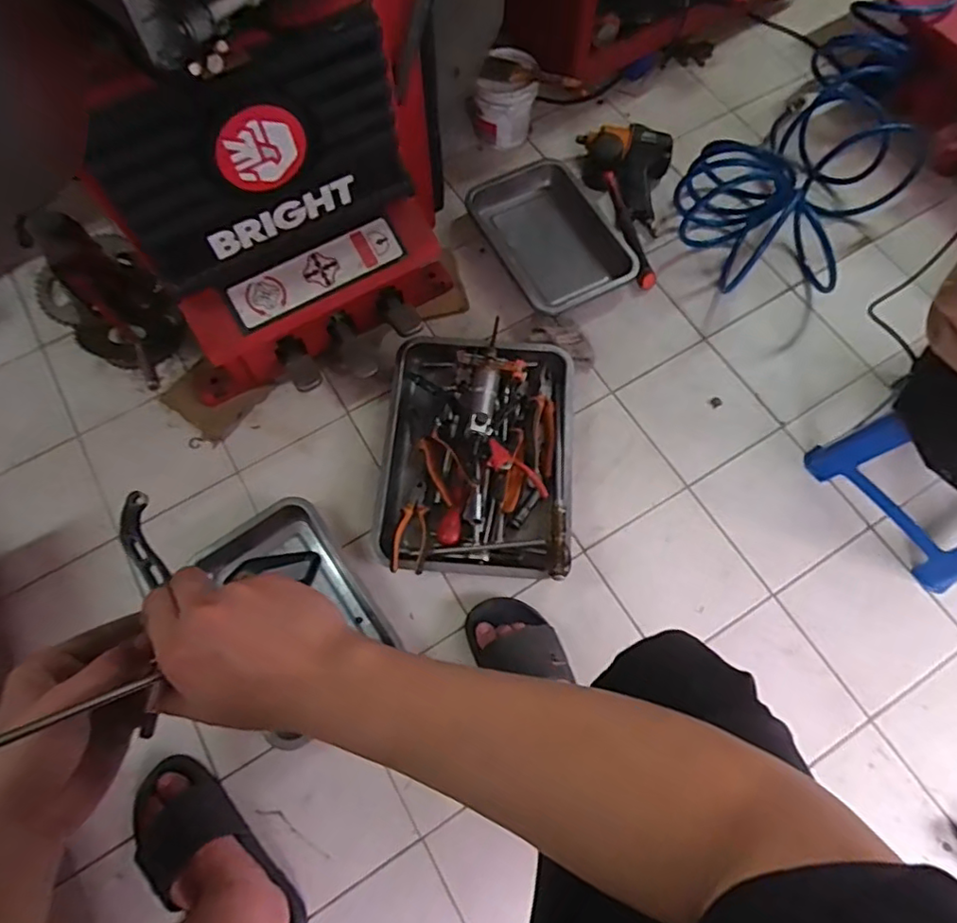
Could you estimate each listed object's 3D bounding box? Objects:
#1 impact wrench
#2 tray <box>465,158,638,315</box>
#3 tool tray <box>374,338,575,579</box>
[{"bbox_3d":[0.293,-0.544,1.156,0.163,0.077,0.228,-6,69,-2],"label":"impact wrench"},{"bbox_3d":[0.129,-0.423,1.126,0.220,0.039,0.337,-28,71,-10],"label":"tray"},{"bbox_3d":[-0.001,-0.021,0.944,0.288,0.091,0.391,4,69,2],"label":"tool tray"}]

